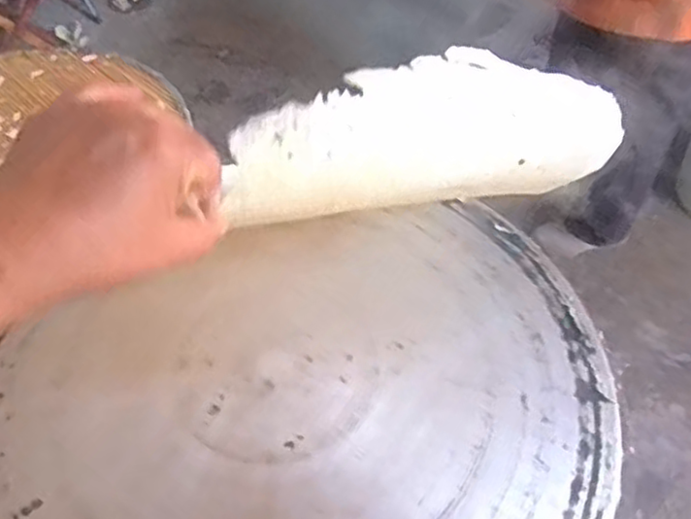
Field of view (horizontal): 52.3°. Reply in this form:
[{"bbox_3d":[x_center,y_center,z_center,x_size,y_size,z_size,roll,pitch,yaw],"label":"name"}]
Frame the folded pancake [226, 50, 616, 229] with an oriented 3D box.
[{"bbox_3d":[0.069,-0.074,0.428,0.323,0.089,0.034,-10,47,-37],"label":"folded pancake"}]

